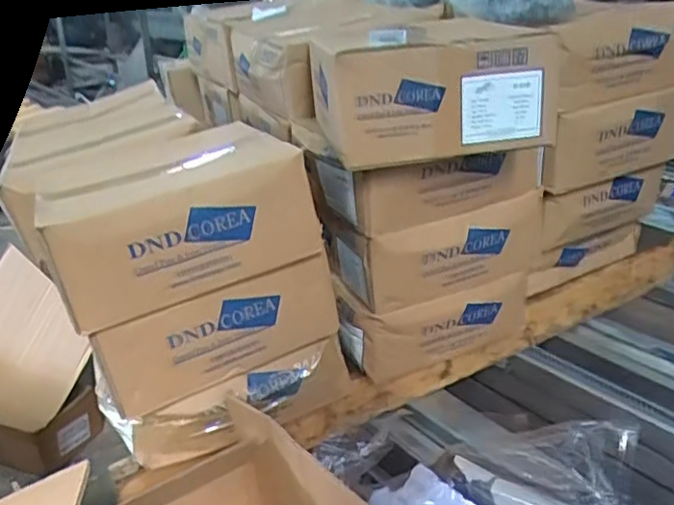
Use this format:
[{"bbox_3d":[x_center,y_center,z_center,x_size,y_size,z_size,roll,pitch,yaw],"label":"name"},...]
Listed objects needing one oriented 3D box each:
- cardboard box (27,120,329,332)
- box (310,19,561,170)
[{"bbox_3d":[-0.214,-0.058,0.833,0.308,0.154,0.279,-13,25,-20],"label":"cardboard box"},{"bbox_3d":[0.105,-0.233,0.872,0.273,0.154,0.293,-7,23,-7],"label":"box"}]

